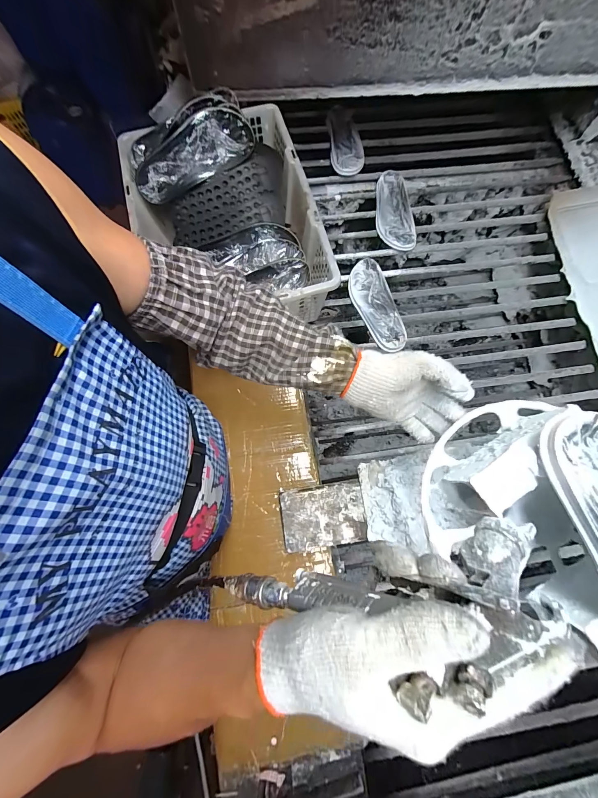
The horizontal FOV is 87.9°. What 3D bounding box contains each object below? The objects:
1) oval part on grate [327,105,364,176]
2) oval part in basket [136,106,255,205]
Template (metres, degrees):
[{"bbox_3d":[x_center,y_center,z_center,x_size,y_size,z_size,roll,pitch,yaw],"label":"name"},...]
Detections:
[{"bbox_3d":[0.137,-0.767,0.924,0.099,0.035,0.238,-1,73,-1],"label":"oval part on grate"},{"bbox_3d":[-0.214,-0.488,0.621,0.246,0.098,0.054,-28,42,3],"label":"oval part in basket"}]

